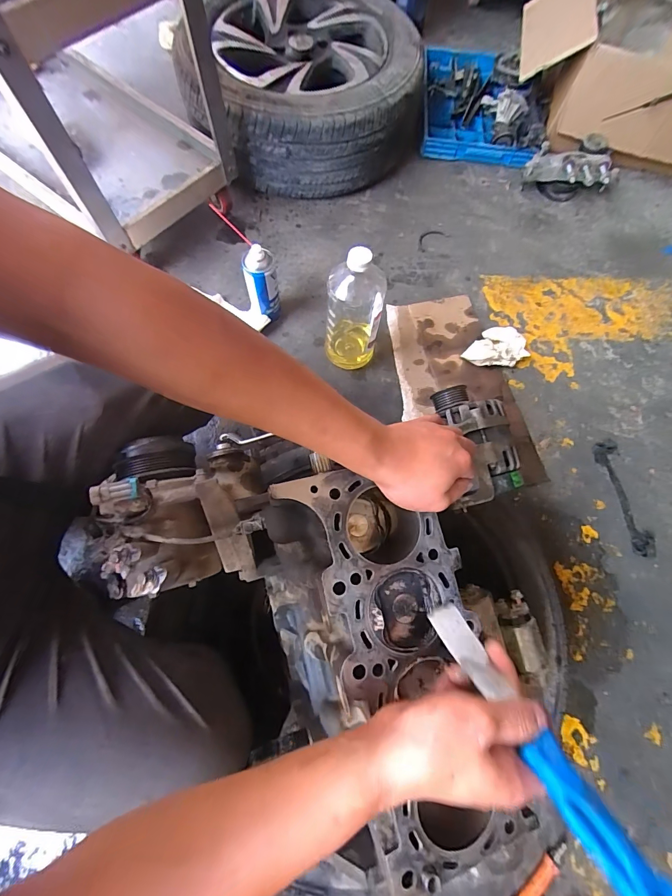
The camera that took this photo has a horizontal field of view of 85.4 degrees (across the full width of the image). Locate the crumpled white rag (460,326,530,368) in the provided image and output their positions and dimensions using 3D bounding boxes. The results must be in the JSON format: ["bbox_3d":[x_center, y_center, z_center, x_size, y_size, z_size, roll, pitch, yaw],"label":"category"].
[{"bbox_3d":[0.372,-0.227,0.843,0.156,0.023,0.100,-35,77,-12],"label":"crumpled white rag"}]

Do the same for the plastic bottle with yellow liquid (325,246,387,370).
[{"bbox_3d":[0.035,-0.271,0.723,0.111,0.260,0.103,7,72,0],"label":"plastic bottle with yellow liquid"}]

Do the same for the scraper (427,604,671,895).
[{"bbox_3d":[0.141,0.209,0.262,0.028,0.020,0.203,-29,50,-11],"label":"scraper"}]

